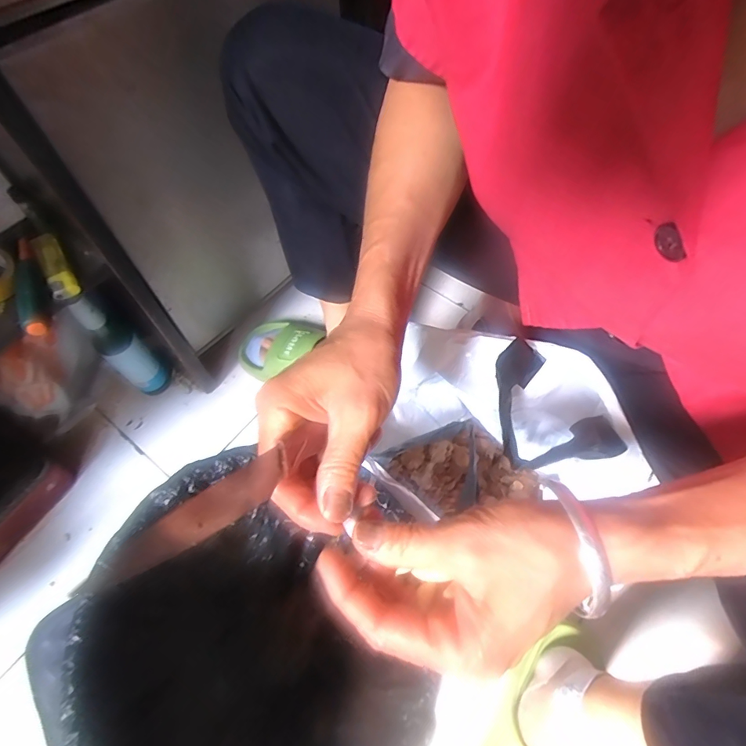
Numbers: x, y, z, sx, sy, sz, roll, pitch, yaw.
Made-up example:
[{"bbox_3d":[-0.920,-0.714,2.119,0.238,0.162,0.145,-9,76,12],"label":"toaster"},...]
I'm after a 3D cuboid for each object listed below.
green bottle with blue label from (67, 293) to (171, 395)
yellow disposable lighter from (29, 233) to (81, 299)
[{"bbox_3d":[-0.338,-0.036,0.595,0.052,0.217,0.052,38,68,18],"label":"green bottle with blue label"},{"bbox_3d":[-0.302,-0.103,0.417,0.023,0.016,0.081,-29,65,-15],"label":"yellow disposable lighter"}]

